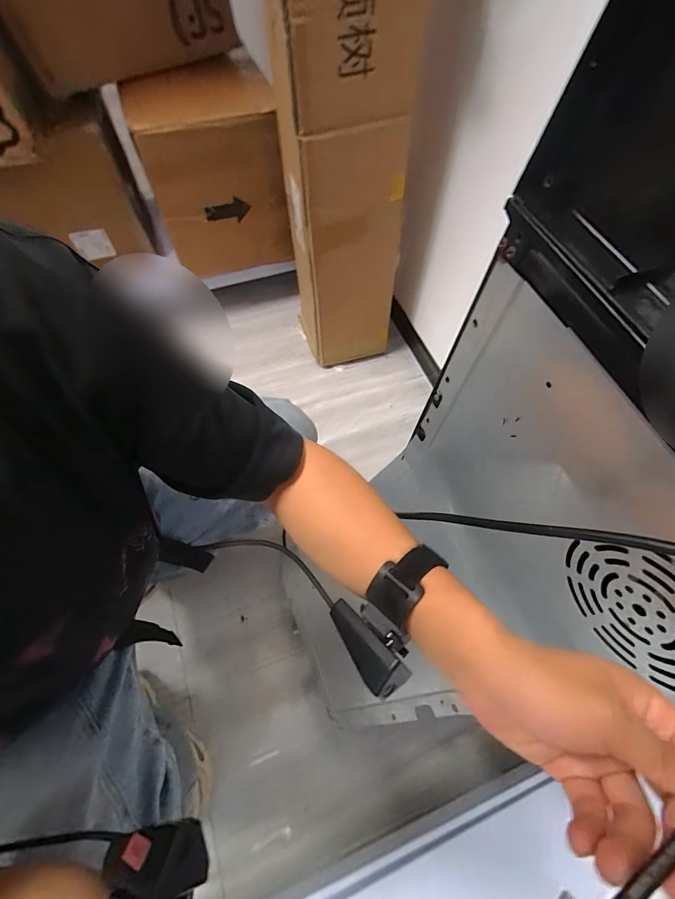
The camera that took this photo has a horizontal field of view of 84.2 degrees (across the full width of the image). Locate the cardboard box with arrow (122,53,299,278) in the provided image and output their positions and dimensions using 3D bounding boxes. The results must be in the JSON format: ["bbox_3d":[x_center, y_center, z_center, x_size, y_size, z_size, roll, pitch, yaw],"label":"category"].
[{"bbox_3d":[-0.282,-0.626,0.892,0.288,0.336,0.241,-16,67,-10],"label":"cardboard box with arrow"}]

